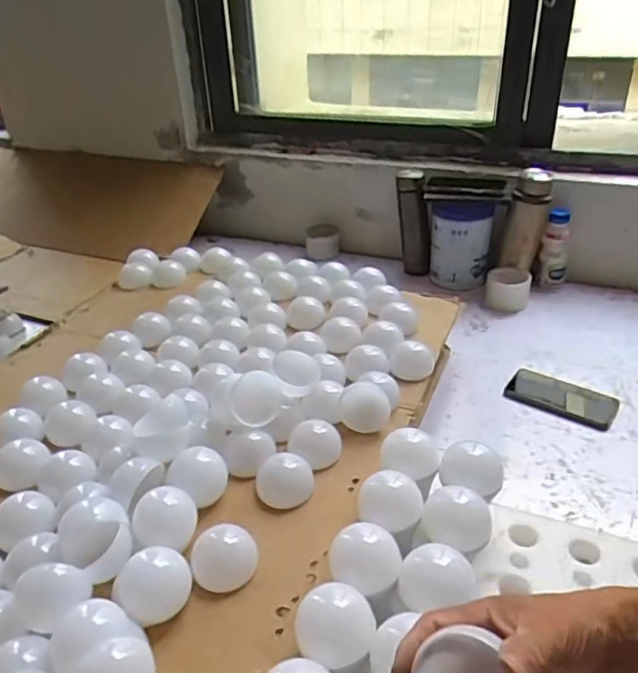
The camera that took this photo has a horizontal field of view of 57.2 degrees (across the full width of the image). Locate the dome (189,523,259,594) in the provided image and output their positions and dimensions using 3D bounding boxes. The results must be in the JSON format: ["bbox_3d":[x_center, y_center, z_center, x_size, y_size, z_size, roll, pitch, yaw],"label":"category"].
[{"bbox_3d":[-0.094,0.217,0.576,0.062,0.029,0.057,9,34,19],"label":"dome"}]

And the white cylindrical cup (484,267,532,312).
[{"bbox_3d":[0.386,-0.094,1.199,0.088,0.057,0.080,7,34,17],"label":"white cylindrical cup"}]

